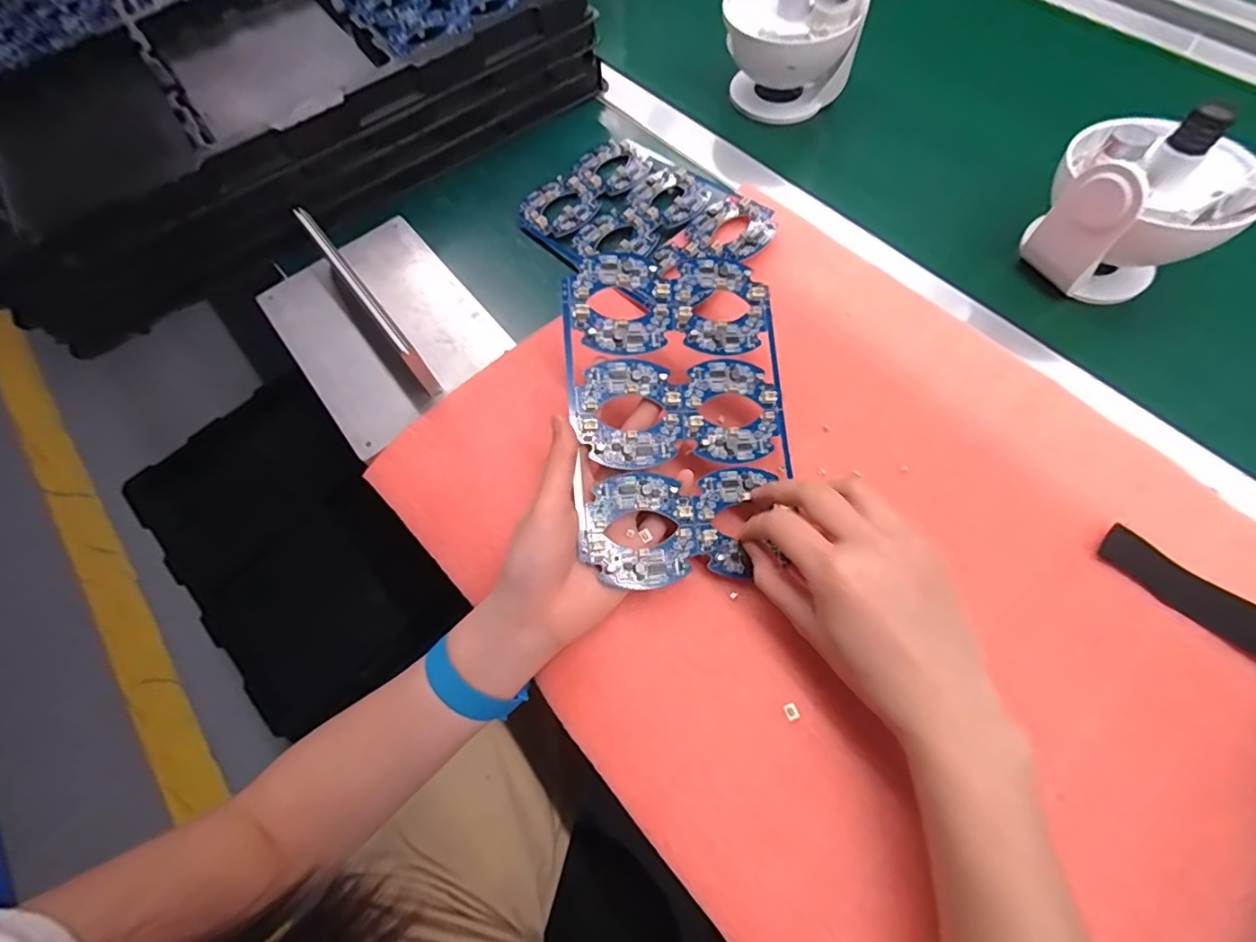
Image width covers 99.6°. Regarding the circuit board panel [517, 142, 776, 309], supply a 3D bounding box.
[{"bbox_3d":[0.011,-0.212,0.451,0.195,0.010,0.130,39,77,22],"label":"circuit board panel"}]

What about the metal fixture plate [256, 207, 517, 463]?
[{"bbox_3d":[-0.204,-0.132,0.409,0.143,0.066,0.217,-37,68,-12],"label":"metal fixture plate"}]

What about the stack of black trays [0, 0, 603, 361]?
[{"bbox_3d":[-0.392,-0.428,0.515,0.531,0.100,0.505,-38,68,-13],"label":"stack of black trays"}]

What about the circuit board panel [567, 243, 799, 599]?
[{"bbox_3d":[0.033,-0.036,0.328,0.136,0.009,0.202,-3,80,-13],"label":"circuit board panel"}]

